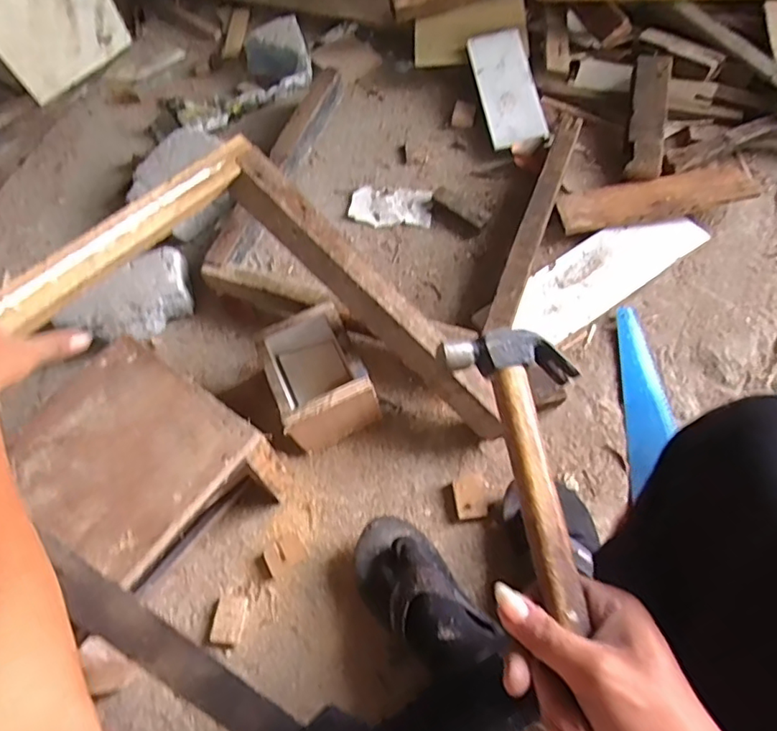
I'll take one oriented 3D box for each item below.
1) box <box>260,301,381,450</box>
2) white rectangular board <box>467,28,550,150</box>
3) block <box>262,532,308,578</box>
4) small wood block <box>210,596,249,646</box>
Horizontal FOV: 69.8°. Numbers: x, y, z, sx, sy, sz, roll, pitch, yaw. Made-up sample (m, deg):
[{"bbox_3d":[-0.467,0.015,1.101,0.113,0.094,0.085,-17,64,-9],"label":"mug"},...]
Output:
[{"bbox_3d":[-0.102,0.018,0.802,0.123,0.111,0.172,-23,65,-8],"label":"box"},{"bbox_3d":[0.230,-0.533,1.067,0.106,0.020,0.257,-12,75,5],"label":"white rectangular board"},{"bbox_3d":[-0.139,0.251,0.745,0.052,0.010,0.041,-29,66,-11],"label":"block"},{"bbox_3d":[-0.203,0.325,0.712,0.039,0.012,0.055,3,64,5],"label":"small wood block"}]

